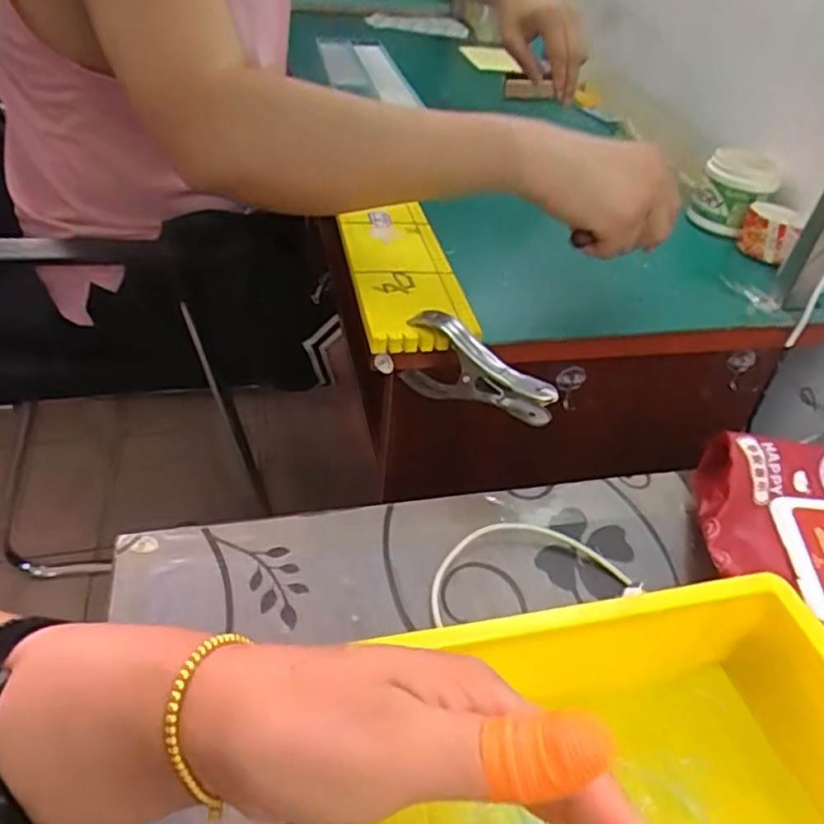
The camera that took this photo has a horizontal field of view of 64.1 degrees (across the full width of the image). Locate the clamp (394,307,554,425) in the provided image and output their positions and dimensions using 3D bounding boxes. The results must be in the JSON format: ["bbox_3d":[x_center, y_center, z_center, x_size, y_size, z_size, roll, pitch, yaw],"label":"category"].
[{"bbox_3d":[0.047,-0.024,0.470,0.114,0.066,0.028,30,46,26],"label":"clamp"}]

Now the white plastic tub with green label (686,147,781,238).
[{"bbox_3d":[0.323,-0.222,0.660,0.067,0.065,0.073,23,43,19],"label":"white plastic tub with green label"}]

